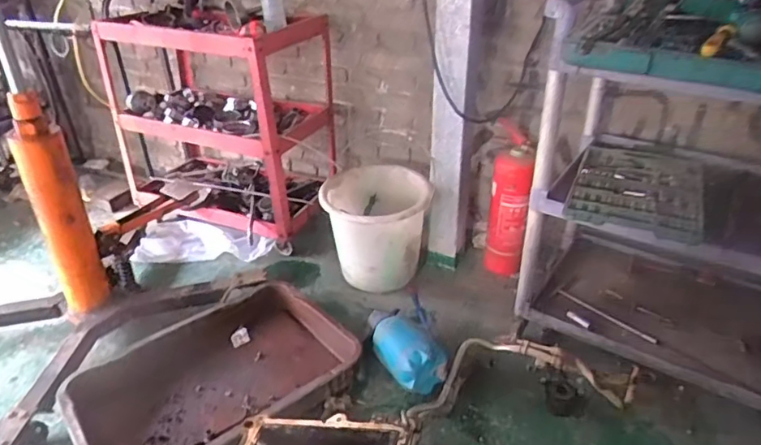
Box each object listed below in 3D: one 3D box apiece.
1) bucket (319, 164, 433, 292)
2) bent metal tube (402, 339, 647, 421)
[{"bbox_3d":[-0.013,0.017,1.665,0.305,0.329,0.301,0,31,0],"label":"bucket"},{"bbox_3d":[0.336,0.359,1.280,0.547,0.106,0.202,-1,31,-1],"label":"bent metal tube"}]

